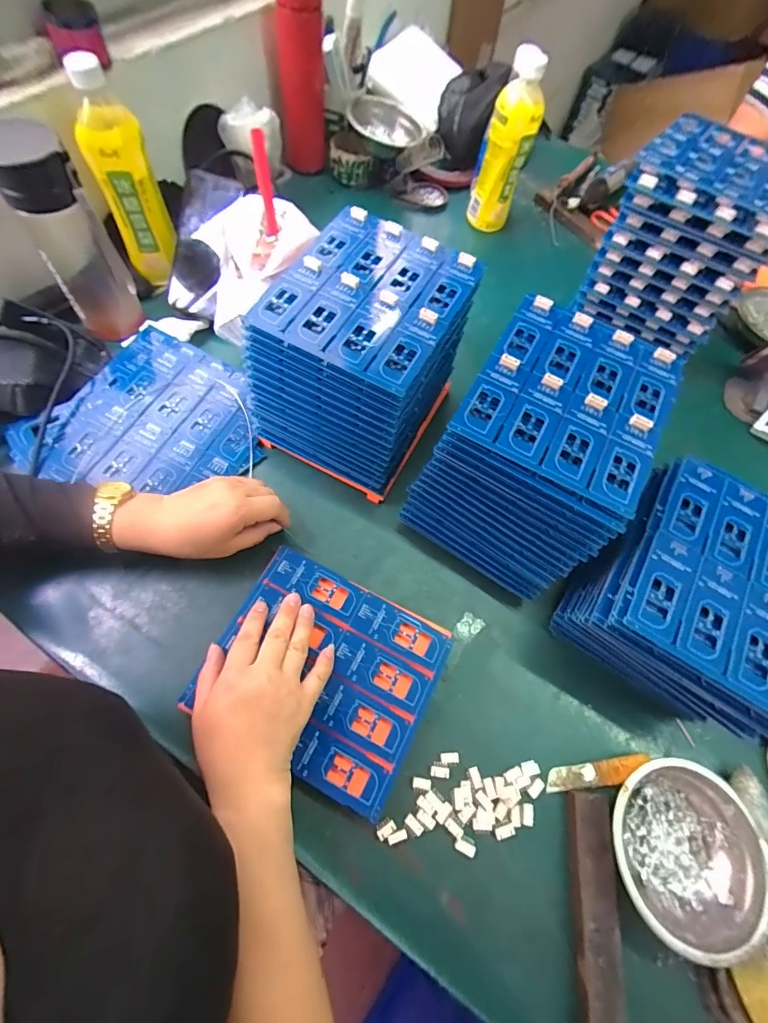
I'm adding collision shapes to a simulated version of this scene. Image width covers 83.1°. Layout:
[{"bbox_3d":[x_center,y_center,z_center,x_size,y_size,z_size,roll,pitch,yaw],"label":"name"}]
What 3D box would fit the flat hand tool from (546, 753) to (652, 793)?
[{"bbox_3d":[0.192,0.236,0.389,0.096,0.010,0.020,-5,64,-9],"label":"flat hand tool"}]

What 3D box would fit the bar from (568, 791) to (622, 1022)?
[{"bbox_3d":[0.164,0.336,0.332,0.031,0.018,0.202,9,63,-2],"label":"bar"}]

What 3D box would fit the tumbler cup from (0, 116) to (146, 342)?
[{"bbox_3d":[-0.328,-0.281,0.458,0.068,0.188,0.078,-30,70,-19],"label":"tumbler cup"}]

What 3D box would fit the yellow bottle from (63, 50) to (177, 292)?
[{"bbox_3d":[-0.297,-0.377,0.505,0.067,0.208,0.055,-30,70,-19],"label":"yellow bottle"}]

